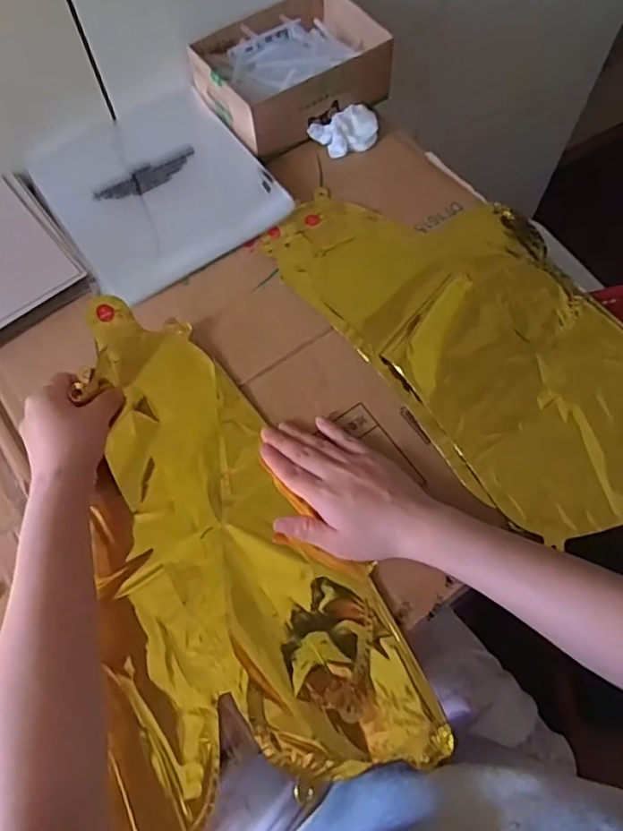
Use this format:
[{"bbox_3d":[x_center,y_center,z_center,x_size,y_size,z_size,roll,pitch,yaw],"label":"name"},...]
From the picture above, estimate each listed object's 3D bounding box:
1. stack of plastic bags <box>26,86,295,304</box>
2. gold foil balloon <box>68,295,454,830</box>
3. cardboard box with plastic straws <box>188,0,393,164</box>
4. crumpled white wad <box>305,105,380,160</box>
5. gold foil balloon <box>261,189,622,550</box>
[{"bbox_3d":[-0.166,-0.245,0.597,0.202,0.021,0.233,-32,68,-13],"label":"stack of plastic bags"},{"bbox_3d":[-0.090,0.102,0.446,0.226,0.071,0.405,-24,66,-9],"label":"gold foil balloon"},{"bbox_3d":[-0.020,-0.373,0.624,0.190,0.054,0.136,-34,68,-13],"label":"cardboard box with plastic straws"},{"bbox_3d":[0.038,-0.303,0.623,0.065,0.026,0.049,-35,69,-14],"label":"crumpled white wad"},{"bbox_3d":[0.166,-0.078,0.530,0.220,0.019,0.422,-35,72,-16],"label":"gold foil balloon"}]

